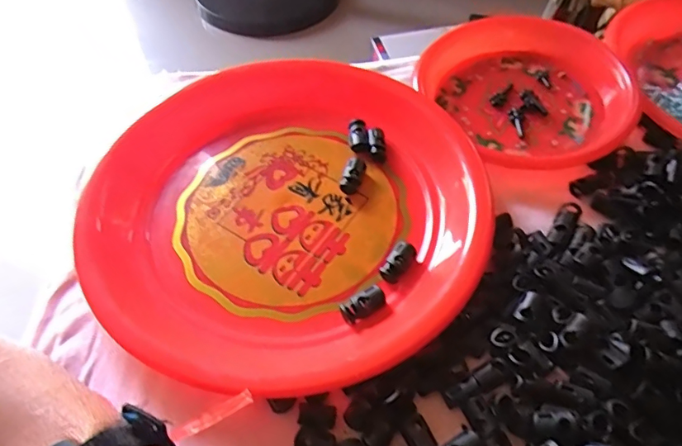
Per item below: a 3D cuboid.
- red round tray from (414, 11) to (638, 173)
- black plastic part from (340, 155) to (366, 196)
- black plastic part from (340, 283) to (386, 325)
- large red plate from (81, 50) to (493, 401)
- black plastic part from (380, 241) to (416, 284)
[{"bbox_3d":[0.140,-0.108,0.396,0.148,0.035,0.149,-1,54,1],"label":"red round tray"},{"bbox_3d":[0.009,-0.034,0.351,0.013,0.012,0.029,13,55,11],"label":"black plastic part"},{"bbox_3d":[0.014,0.049,0.298,0.027,0.008,0.013,-26,57,-16],"label":"black plastic part"},{"bbox_3d":[-0.033,-0.017,0.335,0.243,0.027,0.261,-1,54,1],"label":"large red plate"},{"bbox_3d":[0.037,0.025,0.312,0.014,0.011,0.028,33,61,23],"label":"black plastic part"}]

